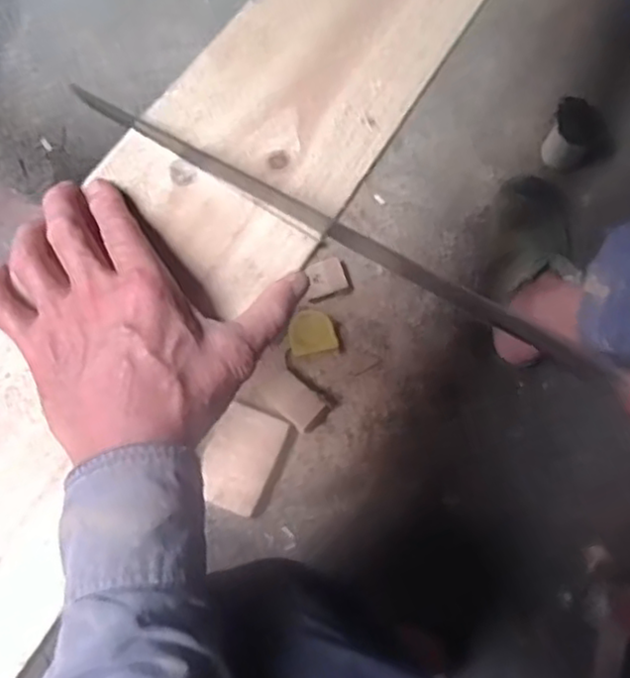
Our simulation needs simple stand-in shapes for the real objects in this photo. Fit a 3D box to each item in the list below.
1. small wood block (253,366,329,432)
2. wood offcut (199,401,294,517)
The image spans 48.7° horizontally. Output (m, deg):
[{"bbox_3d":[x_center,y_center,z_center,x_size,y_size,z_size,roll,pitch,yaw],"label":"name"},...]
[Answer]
[{"bbox_3d":[-0.027,0.075,0.844,0.081,0.010,0.054,39,82,9],"label":"small wood block"},{"bbox_3d":[-0.087,0.142,0.833,0.086,0.016,0.119,24,80,6],"label":"wood offcut"}]

